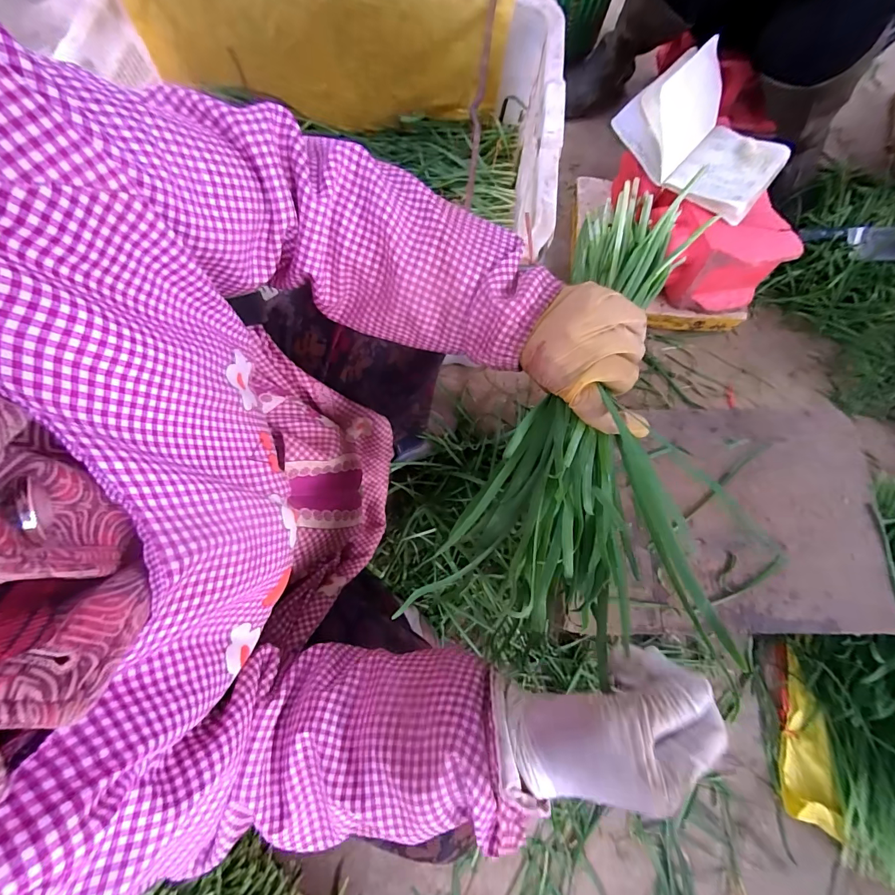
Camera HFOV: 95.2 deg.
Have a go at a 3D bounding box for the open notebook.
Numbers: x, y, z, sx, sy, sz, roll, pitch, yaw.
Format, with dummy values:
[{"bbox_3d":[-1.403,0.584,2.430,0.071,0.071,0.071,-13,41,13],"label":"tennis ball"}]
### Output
[{"bbox_3d":[0.454,-0.536,0.692,0.209,0.112,0.259,-42,81,-11],"label":"open notebook"}]

